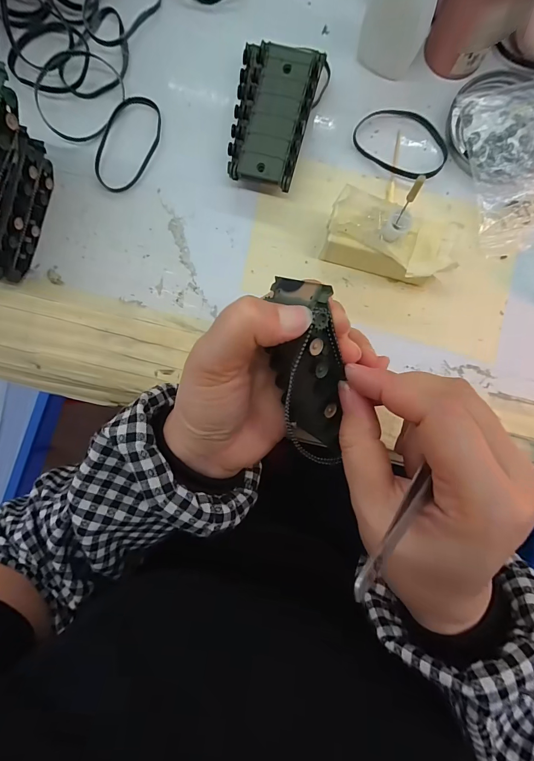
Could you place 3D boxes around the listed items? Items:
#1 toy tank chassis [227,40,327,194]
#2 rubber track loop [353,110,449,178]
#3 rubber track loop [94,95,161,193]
[{"bbox_3d":[0.002,-0.182,0.245,0.054,0.032,0.086,14,88,1],"label":"toy tank chassis"},{"bbox_3d":[0.101,-0.177,0.258,0.070,0.004,0.048,34,89,2],"label":"rubber track loop"},{"bbox_3d":[-0.103,-0.177,0.258,0.040,0.004,0.073,17,88,2],"label":"rubber track loop"}]

